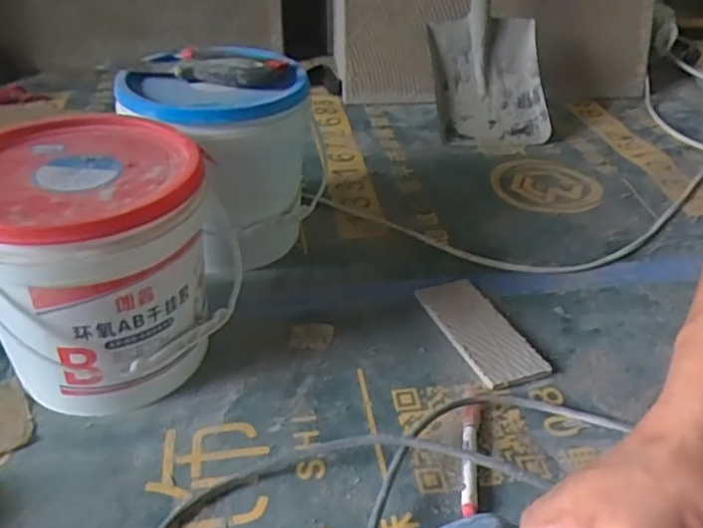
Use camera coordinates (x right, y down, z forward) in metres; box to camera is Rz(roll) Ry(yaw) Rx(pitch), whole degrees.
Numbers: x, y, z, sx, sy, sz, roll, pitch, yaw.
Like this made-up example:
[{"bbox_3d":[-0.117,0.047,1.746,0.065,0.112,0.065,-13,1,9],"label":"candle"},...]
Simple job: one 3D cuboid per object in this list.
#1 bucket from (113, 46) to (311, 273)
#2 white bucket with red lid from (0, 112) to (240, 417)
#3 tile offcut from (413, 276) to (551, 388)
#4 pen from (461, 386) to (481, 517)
[{"bbox_3d":[-0.146,-0.110,0.722,0.175,0.226,0.171,1,36,-1],"label":"bucket"},{"bbox_3d":[-0.222,0.002,0.575,0.207,0.210,0.203,-3,36,-8],"label":"white bucket with red lid"},{"bbox_3d":[0.136,0.069,0.677,0.074,0.008,0.161,-13,39,-21],"label":"tile offcut"},{"bbox_3d":[0.103,0.152,0.549,0.015,0.016,0.143,8,36,8],"label":"pen"}]

